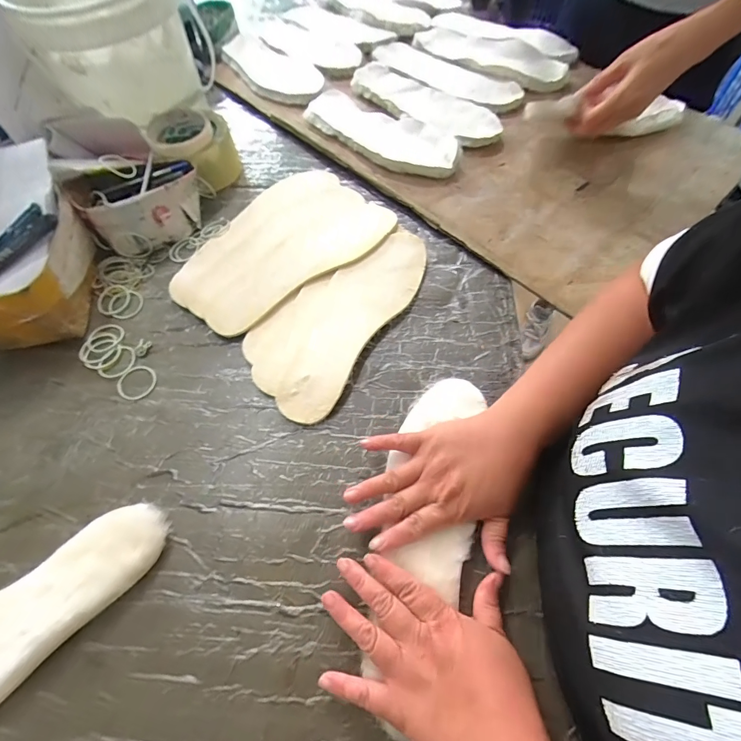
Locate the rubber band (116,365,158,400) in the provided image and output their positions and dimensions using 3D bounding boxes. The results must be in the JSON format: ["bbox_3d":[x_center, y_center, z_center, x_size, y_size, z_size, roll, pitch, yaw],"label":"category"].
[{"bbox_3d":[-0.265,0.013,0.450,0.043,0.004,0.041,-1,60,1],"label":"rubber band"}]

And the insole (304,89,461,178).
[{"bbox_3d":[0.011,-0.363,0.612,0.271,0.031,0.095,36,67,19],"label":"insole"}]

